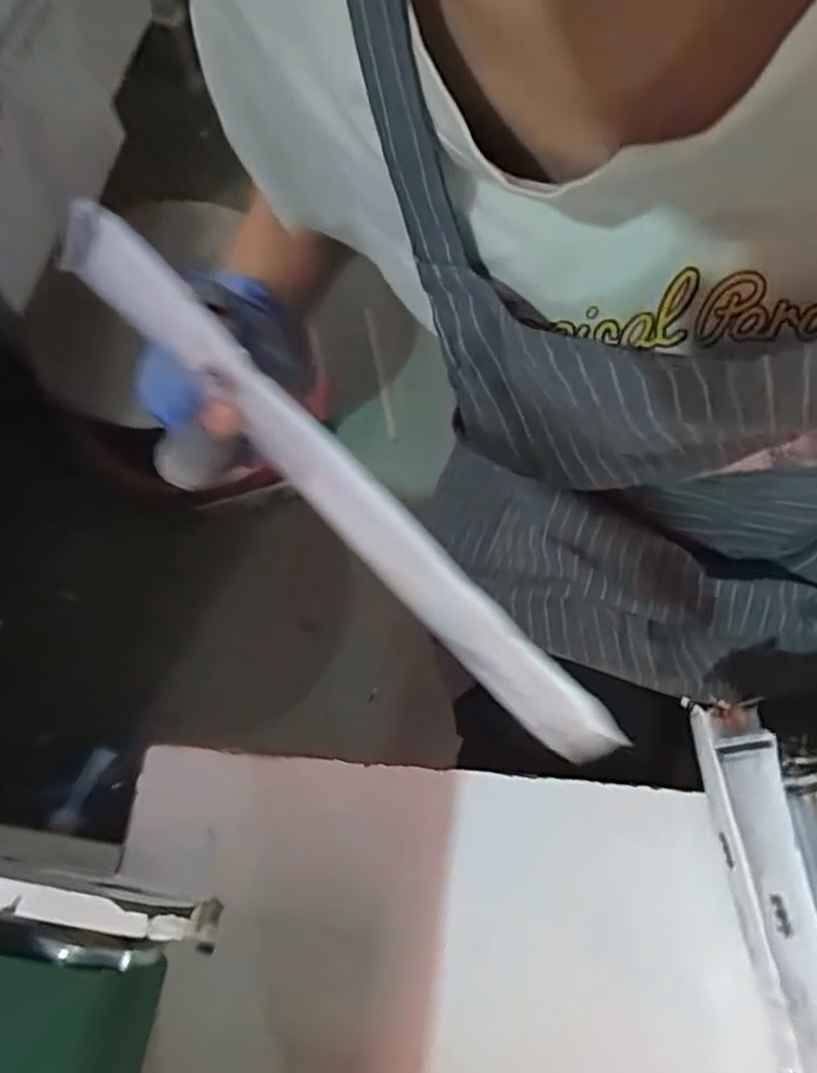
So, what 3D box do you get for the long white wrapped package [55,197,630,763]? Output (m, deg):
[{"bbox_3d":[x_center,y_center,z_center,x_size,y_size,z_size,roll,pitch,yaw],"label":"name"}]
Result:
[{"bbox_3d":[-0.024,-0.019,0.260,0.280,0.031,0.007,45,32,-2],"label":"long white wrapped package"}]

